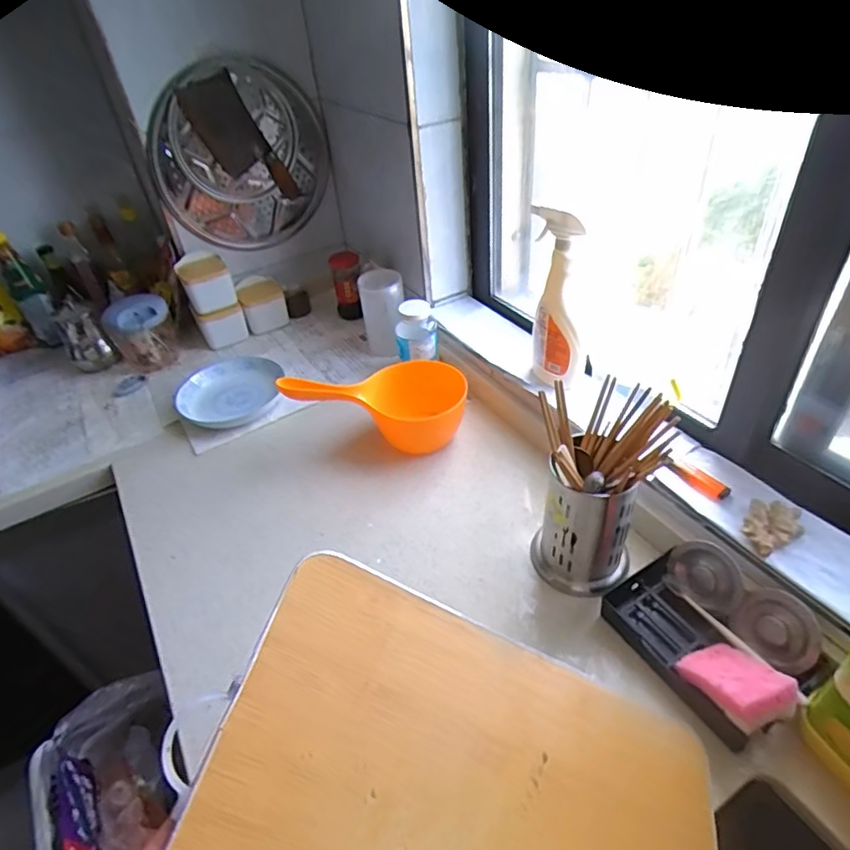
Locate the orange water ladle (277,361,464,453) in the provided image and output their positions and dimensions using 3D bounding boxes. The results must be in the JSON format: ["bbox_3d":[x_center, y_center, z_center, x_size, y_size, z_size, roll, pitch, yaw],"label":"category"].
[{"bbox_3d":[-0.074,-0.026,0.889,0.274,0.133,0.109,4,41,12],"label":"orange water ladle"}]

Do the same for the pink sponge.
[{"bbox_3d":[0.297,0.247,0.534,0.067,0.029,0.094,-19,5,-16],"label":"pink sponge"}]

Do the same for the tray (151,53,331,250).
[{"bbox_3d":[-0.356,-0.528,1.112,0.337,0.340,0.056,-24,43,-19],"label":"tray"}]

